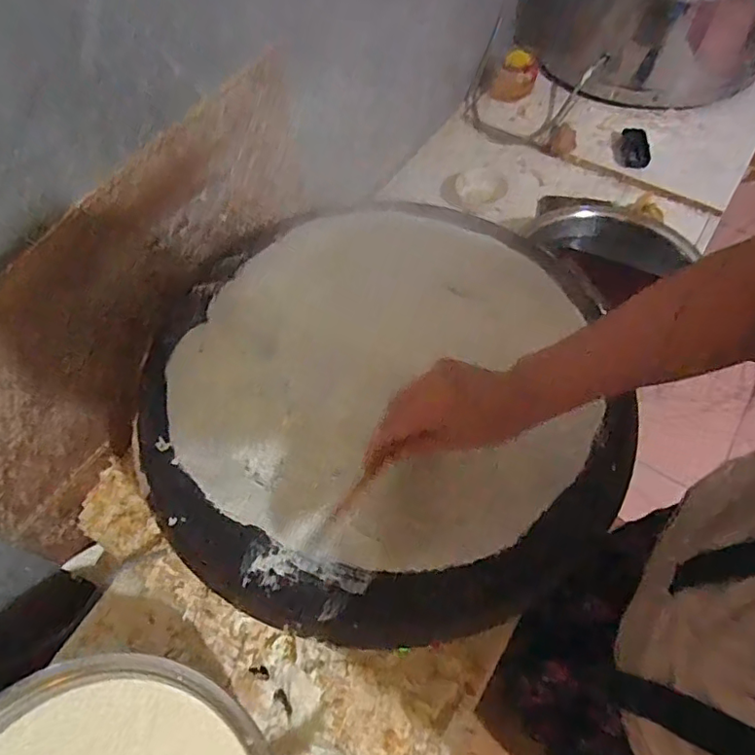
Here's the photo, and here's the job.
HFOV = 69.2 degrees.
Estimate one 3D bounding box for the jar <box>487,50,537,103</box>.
[{"bbox_3d":[0.314,-0.695,1.258,0.099,0.072,0.081,15,61,10],"label":"jar"}]

